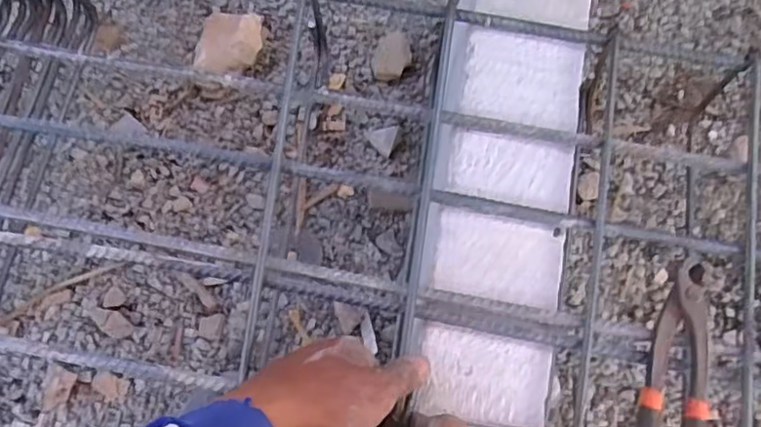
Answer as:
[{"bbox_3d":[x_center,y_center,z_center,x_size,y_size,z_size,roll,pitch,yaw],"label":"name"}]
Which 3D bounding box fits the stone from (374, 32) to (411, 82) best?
[{"bbox_3d":[0.015,-0.187,0.738,0.041,0.020,0.069,15,76,3],"label":"stone"}]

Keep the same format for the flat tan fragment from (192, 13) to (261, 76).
[{"bbox_3d":[-0.173,-0.194,0.721,0.069,0.025,0.080,9,76,2],"label":"flat tan fragment"}]

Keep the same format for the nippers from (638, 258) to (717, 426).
[{"bbox_3d":[0.199,0.139,0.429,0.042,0.022,0.219,14,74,2],"label":"nippers"}]

